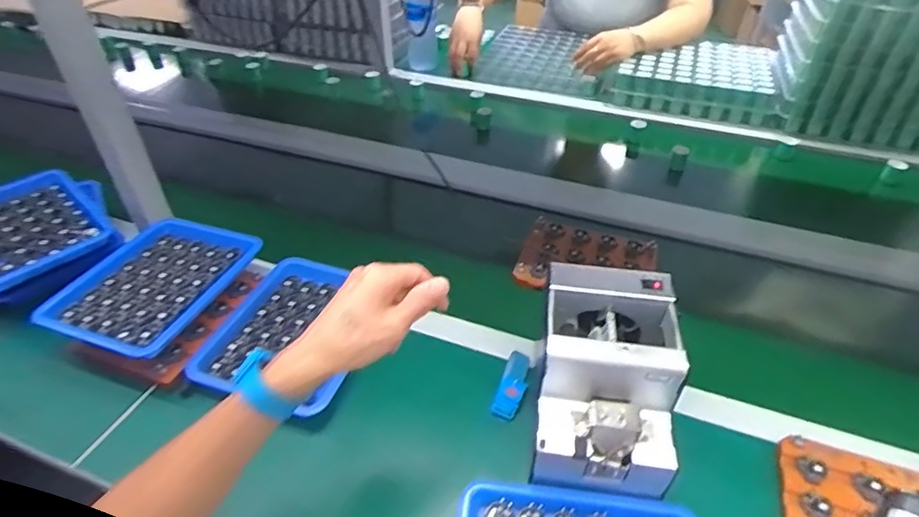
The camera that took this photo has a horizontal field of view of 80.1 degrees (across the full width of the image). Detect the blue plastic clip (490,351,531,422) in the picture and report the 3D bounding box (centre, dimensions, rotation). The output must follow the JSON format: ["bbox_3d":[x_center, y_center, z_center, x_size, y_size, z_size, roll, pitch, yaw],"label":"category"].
[{"bbox_3d":[0.062,0.142,0.621,0.029,0.014,0.089,14,41,17],"label":"blue plastic clip"}]

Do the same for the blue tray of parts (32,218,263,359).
[{"bbox_3d":[-0.389,0.032,0.701,0.185,0.035,0.222,14,41,17],"label":"blue tray of parts"}]

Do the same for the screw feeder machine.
[{"bbox_3d":[0.140,0.118,0.532,0.120,0.134,0.173,5,40,6],"label":"screw feeder machine"}]

